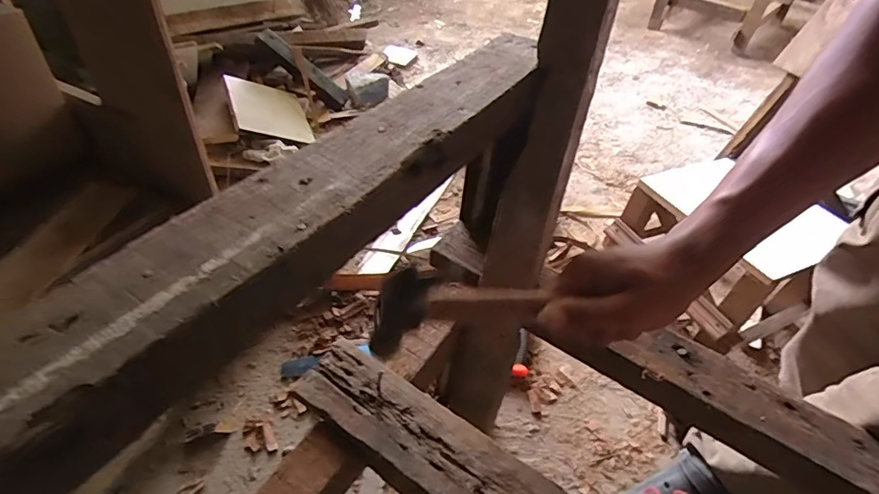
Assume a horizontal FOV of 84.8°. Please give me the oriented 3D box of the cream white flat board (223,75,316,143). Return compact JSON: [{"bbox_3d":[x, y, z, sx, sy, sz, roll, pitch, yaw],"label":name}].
[{"bbox_3d":[-0.447,-0.368,1.271,0.227,0.018,0.201,3,54,-53],"label":"cream white flat board"}]

